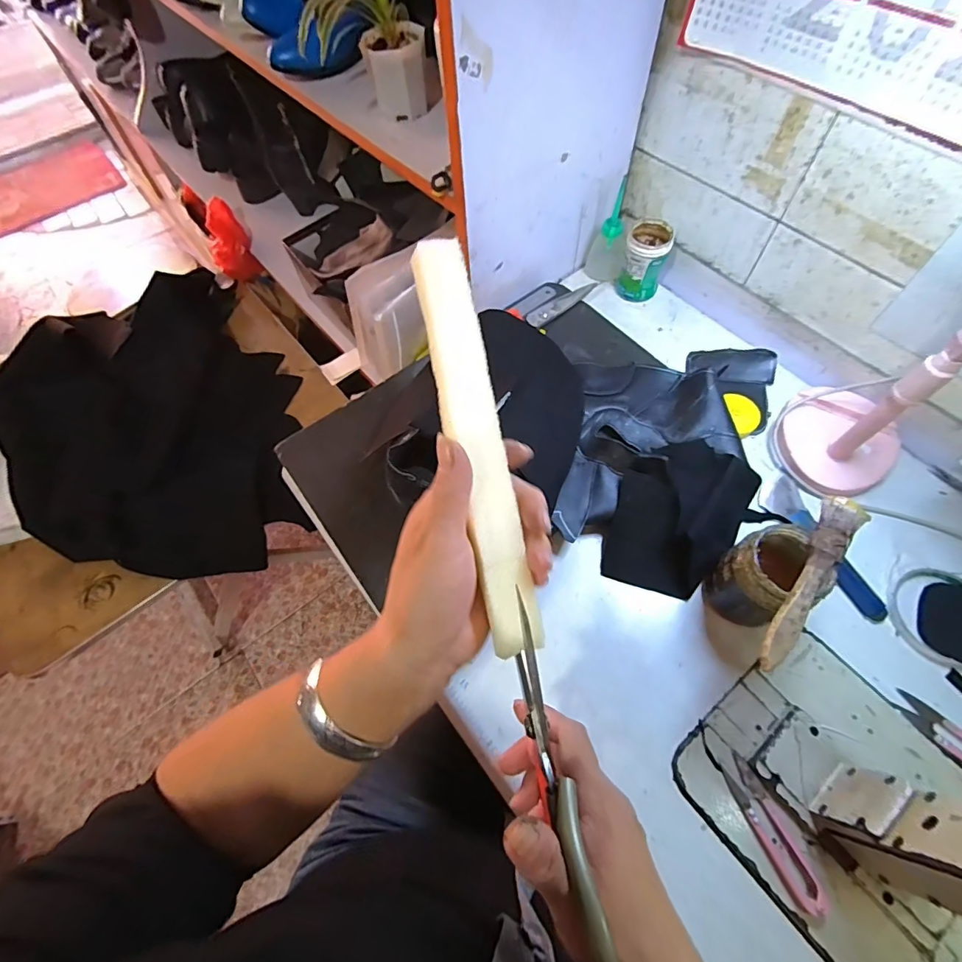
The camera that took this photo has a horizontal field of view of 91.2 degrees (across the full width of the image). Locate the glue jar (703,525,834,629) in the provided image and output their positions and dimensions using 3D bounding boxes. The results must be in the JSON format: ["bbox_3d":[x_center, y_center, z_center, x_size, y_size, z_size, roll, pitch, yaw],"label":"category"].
[{"bbox_3d":[0.232,0.082,0.389,0.061,0.102,0.061,-1,62,2],"label":"glue jar"}]

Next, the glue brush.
[{"bbox_3d":[0.235,0.071,0.332,0.026,0.013,0.144,31,68,17],"label":"glue brush"}]

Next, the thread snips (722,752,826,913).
[{"bbox_3d":[0.213,0.256,0.344,0.023,0.009,0.095,-22,63,-9],"label":"thread snips"}]

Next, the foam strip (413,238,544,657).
[{"bbox_3d":[-0.002,-0.022,0.248,0.029,0.005,0.217,-11,84,-13],"label":"foam strip"}]

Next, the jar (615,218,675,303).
[{"bbox_3d":[0.199,-0.266,0.577,0.050,0.077,0.052,-1,62,2],"label":"jar"}]

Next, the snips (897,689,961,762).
[{"bbox_3d":[0.377,0.206,0.365,0.093,0.006,0.021,38,70,20],"label":"snips"}]

